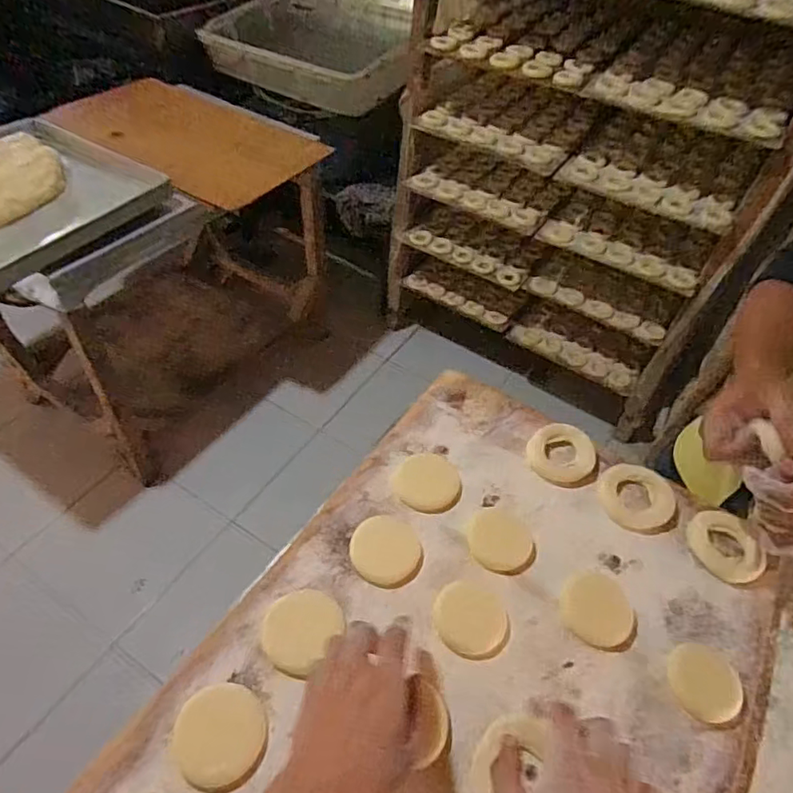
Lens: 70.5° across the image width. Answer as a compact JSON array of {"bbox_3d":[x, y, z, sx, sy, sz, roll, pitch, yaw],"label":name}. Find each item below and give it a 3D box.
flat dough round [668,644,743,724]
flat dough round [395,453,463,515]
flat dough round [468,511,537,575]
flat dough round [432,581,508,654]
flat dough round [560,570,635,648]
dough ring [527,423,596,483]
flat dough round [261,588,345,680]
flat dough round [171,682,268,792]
[{"bbox_3d":[0.274,0.254,0.500,0.061,0.007,0.061,0,54,0],"label":"flat dough round"},{"bbox_3d":[0.036,0.094,0.615,0.070,0.005,0.072,3,49,-3],"label":"flat dough round"},{"bbox_3d":[0.108,0.148,0.577,0.063,0.004,0.069,3,49,-3],"label":"flat dough round"},{"bbox_3d":[0.069,0.205,0.524,0.066,0.004,0.063,23,51,14],"label":"flat dough round"},{"bbox_3d":[0.192,0.201,0.536,0.066,0.004,0.069,3,49,-3],"label":"flat dough round"},{"bbox_3d":[0.189,0.063,0.641,0.072,0.013,0.074,3,49,-3],"label":"dough ring"},{"bbox_3d":[-0.087,0.209,0.510,0.064,0.012,0.073,38,56,25],"label":"flat dough round"},{"bbox_3d":[-0.140,0.270,0.447,0.068,0.017,0.070,3,49,-3],"label":"flat dough round"}]

